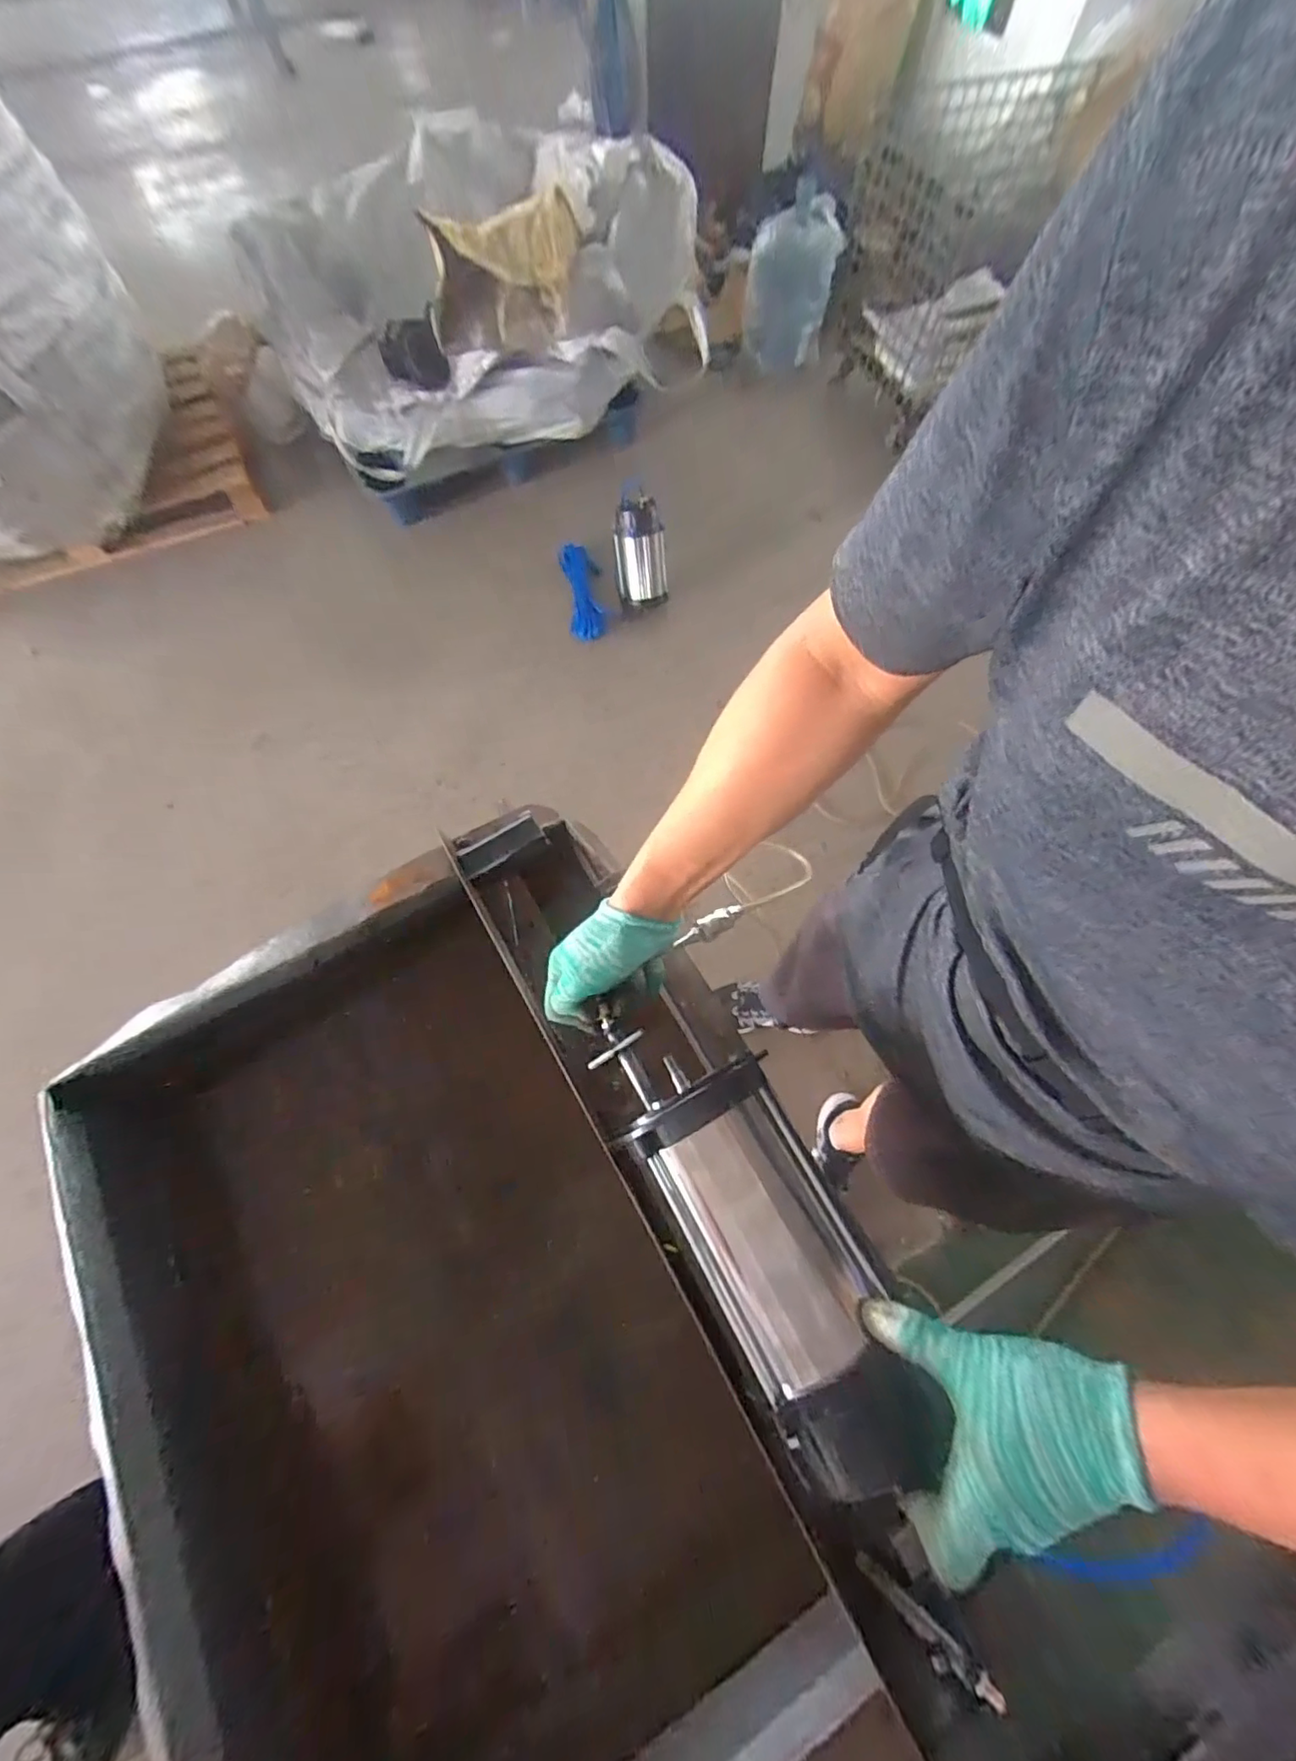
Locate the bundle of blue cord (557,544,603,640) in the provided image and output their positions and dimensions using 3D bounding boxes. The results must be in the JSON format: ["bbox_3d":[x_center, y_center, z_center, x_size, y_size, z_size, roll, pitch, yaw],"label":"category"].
[{"bbox_3d":[-0.199,-0.882,1.777,0.106,0.086,0.318,-9,69,-4],"label":"bundle of blue cord"}]

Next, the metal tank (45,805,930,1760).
[{"bbox_3d":[-0.185,0.413,0.609,0.589,0.319,0.779,-26,71,-10],"label":"metal tank"}]

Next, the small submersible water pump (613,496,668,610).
[{"bbox_3d":[-0.020,-0.935,1.676,0.146,0.265,0.165,-3,69,-1],"label":"small submersible water pump"}]

